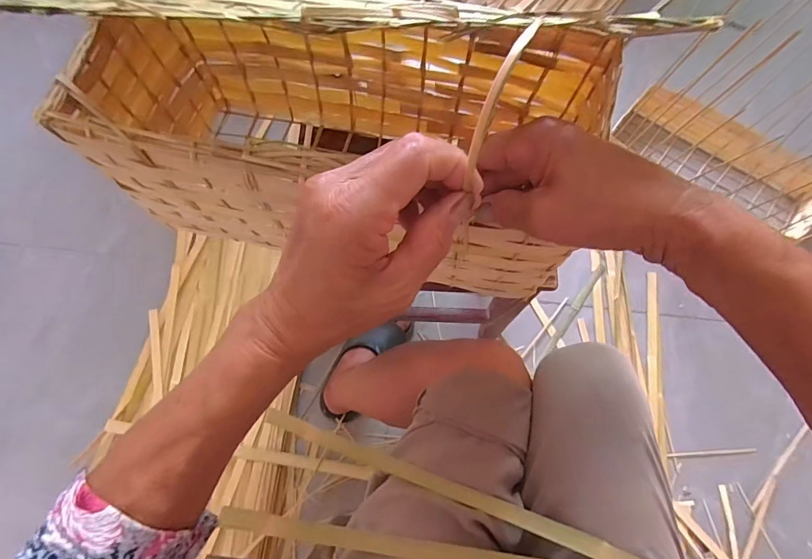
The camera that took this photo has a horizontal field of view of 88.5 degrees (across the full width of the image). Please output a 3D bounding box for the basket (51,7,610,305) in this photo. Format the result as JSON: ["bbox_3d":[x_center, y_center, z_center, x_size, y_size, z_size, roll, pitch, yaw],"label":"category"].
[{"bbox_3d":[-0.054,-0.136,0.414,0.437,0.191,0.204,11,71,3],"label":"basket"}]

